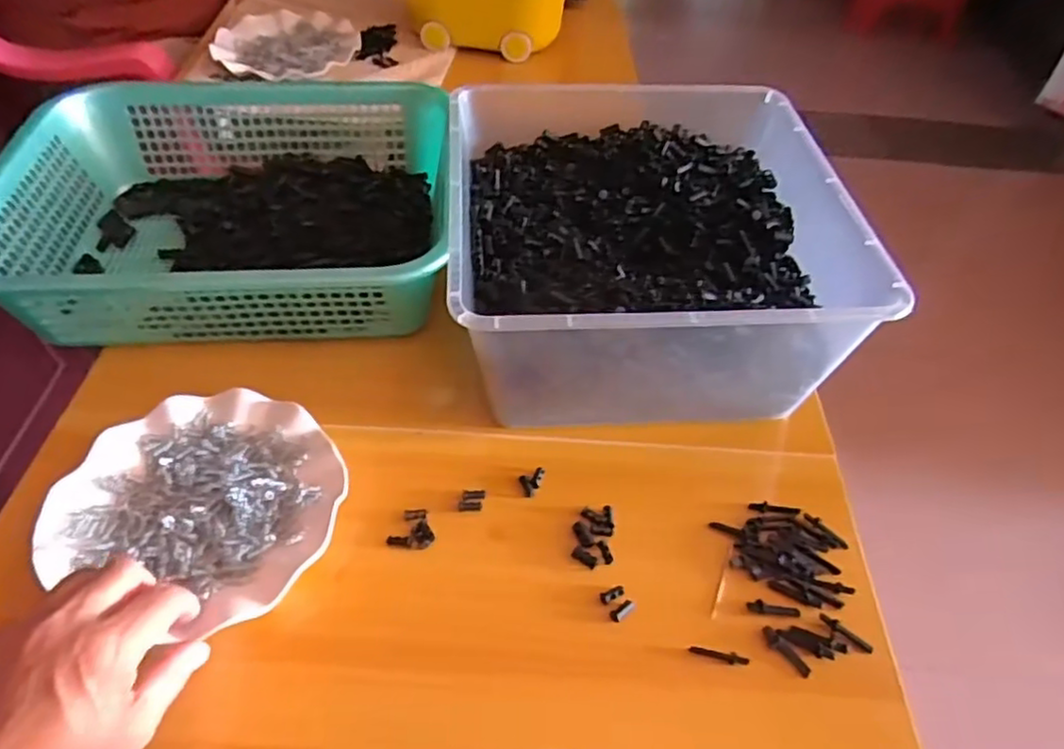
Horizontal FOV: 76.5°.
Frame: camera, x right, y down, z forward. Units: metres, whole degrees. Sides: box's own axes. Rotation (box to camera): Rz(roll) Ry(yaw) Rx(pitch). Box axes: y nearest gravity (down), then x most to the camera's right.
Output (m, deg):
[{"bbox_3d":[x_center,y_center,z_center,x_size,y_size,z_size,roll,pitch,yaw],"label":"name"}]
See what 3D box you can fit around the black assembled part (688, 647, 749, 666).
[{"bbox_3d":[0.117,0.175,0.419,0.036,0.006,0.007,12,50,7],"label":"black assembled part"}]

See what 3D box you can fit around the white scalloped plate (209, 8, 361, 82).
[{"bbox_3d":[-0.323,-0.440,0.897,0.177,0.021,0.177,2,49,-2],"label":"white scalloped plate"}]

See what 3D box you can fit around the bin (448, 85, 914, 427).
[{"bbox_3d":[0.084,-0.108,0.570,0.293,0.140,0.316,-1,50,-5],"label":"bin"}]

